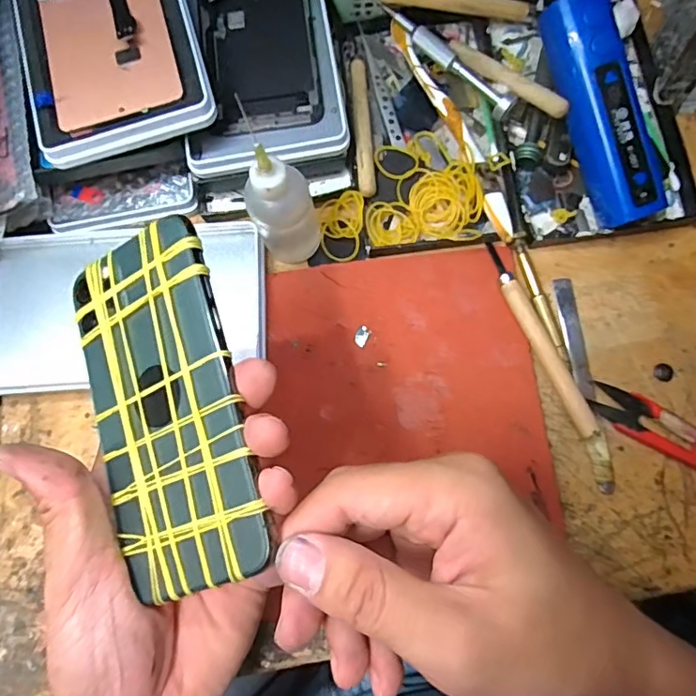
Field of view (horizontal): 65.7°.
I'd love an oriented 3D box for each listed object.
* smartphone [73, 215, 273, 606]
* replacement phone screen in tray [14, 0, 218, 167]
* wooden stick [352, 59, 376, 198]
[{"bbox_3d":[-0.073,0.022,0.211,0.067,0.006,0.138,-24,75,20],"label":"smartphone"},{"bbox_3d":[-0.149,-0.202,0.330,0.102,0.013,0.178,-18,77,0],"label":"replacement phone screen in tray"},{"bbox_3d":[0.009,-0.146,0.353,0.010,0.010,0.102,-4,77,3],"label":"wooden stick"}]

